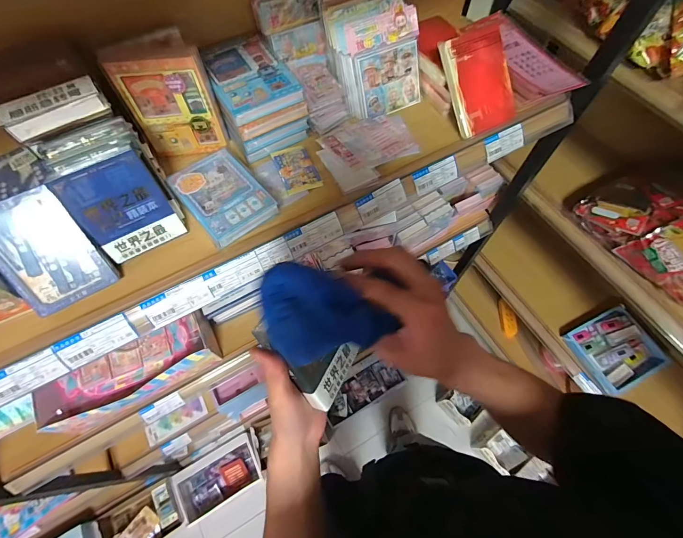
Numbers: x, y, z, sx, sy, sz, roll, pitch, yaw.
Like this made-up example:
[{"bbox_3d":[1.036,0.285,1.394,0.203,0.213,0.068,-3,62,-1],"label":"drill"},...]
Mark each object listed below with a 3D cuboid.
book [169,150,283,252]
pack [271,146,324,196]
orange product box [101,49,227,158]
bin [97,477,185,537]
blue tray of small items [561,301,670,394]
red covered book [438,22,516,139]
[{"bbox_3d":[-0.157,-0.100,0.445,0.090,0.019,0.134,-36,69,-16],"label":"book"},{"bbox_3d":[-0.067,-0.150,0.507,0.053,0.007,0.087,-21,66,-10],"label":"pack"},{"bbox_3d":[-0.224,-0.214,0.459,0.108,0.138,0.018,-11,64,-6],"label":"orange product box"},{"bbox_3d":[-0.710,0.906,1.247,0.261,0.136,0.185,-29,67,-14],"label":"bin"},{"bbox_3d":[0.887,0.254,1.107,0.227,0.051,0.245,-30,69,2],"label":"blue tray of small items"},{"bbox_3d":[0.212,-0.286,0.518,0.102,0.019,0.140,-27,103,-10],"label":"red covered book"}]

